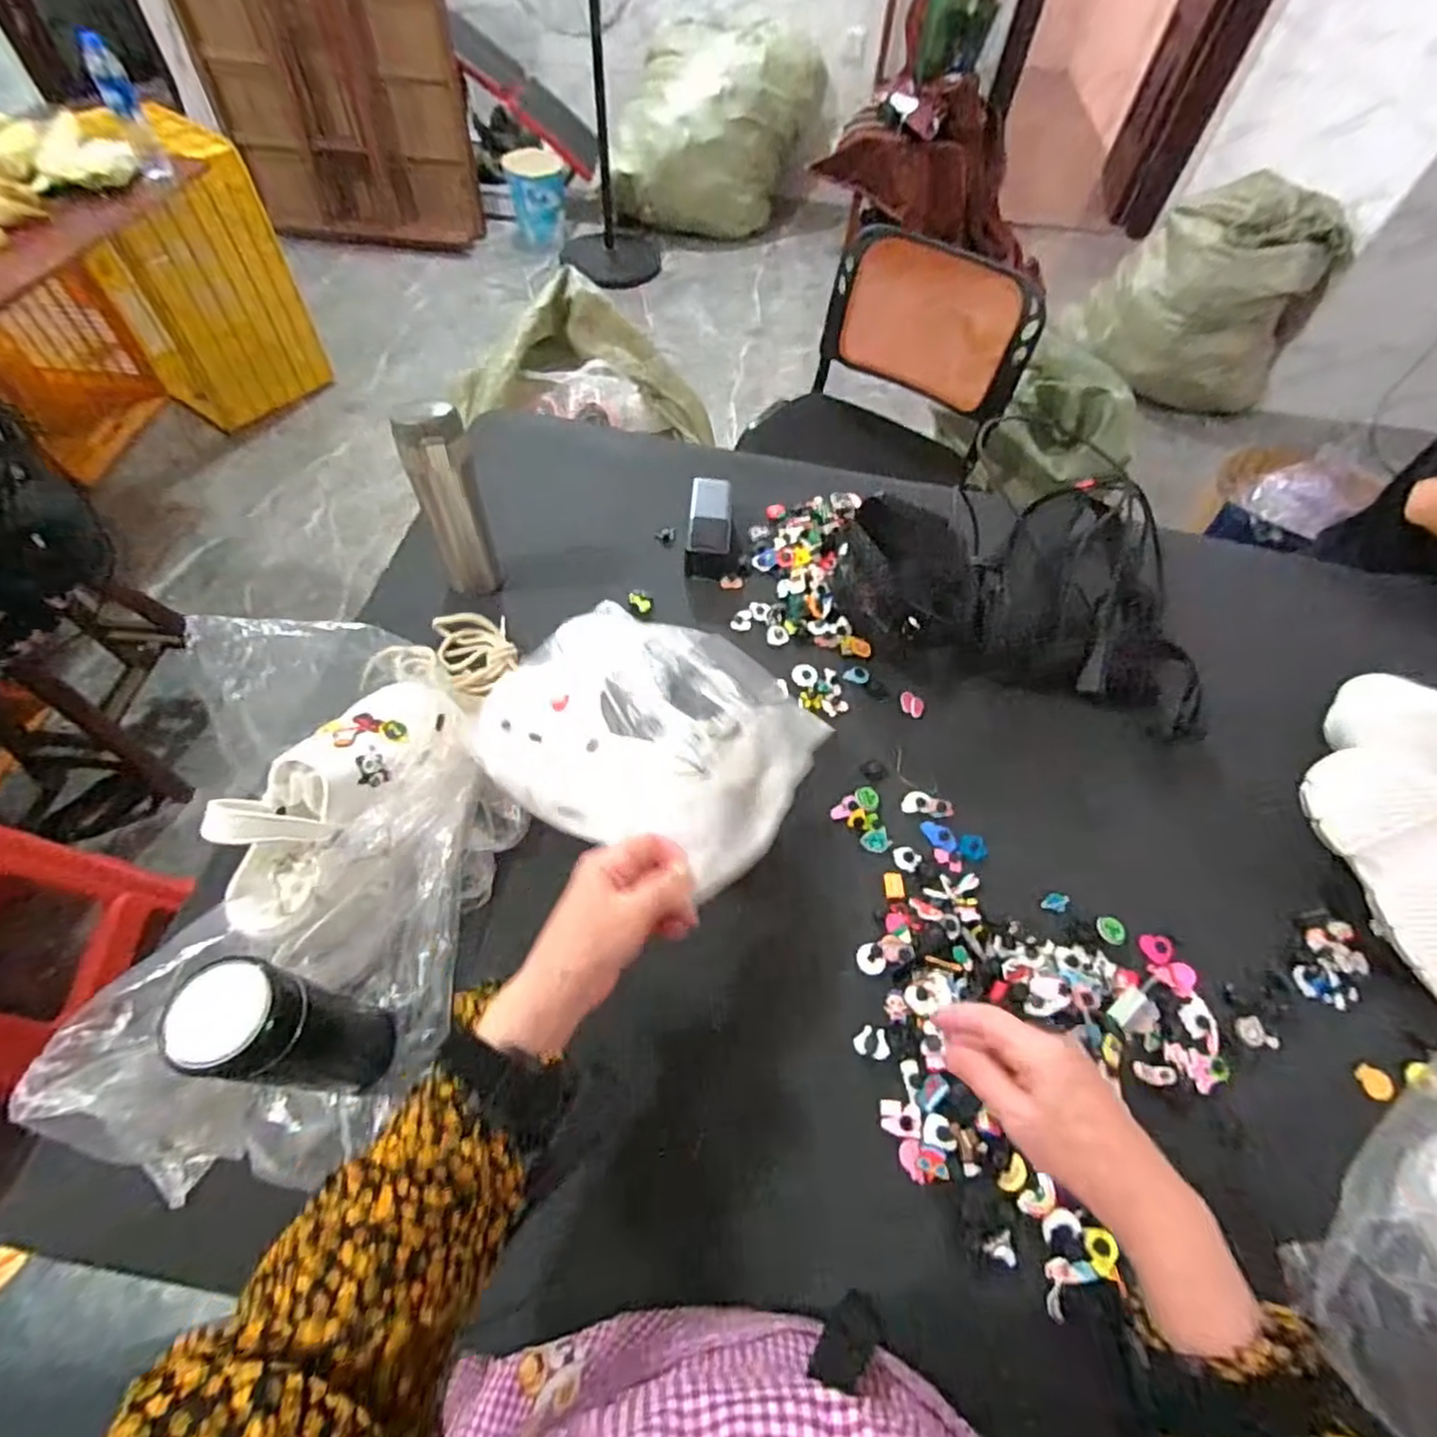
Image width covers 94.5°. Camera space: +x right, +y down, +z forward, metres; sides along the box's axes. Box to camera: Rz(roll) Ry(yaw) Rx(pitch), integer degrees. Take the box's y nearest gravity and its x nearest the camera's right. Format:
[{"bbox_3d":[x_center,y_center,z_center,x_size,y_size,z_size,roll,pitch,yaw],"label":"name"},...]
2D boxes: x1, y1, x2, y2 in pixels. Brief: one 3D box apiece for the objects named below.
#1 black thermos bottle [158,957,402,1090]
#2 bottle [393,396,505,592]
[{"bbox_3d":[-0.284,0.215,0.453,0.055,0.206,0.059,2,59,-3],"label":"black thermos bottle"},{"bbox_3d":[-0.279,-0.224,0.704,0.061,0.219,0.051,-19,62,-15],"label":"bottle"}]

